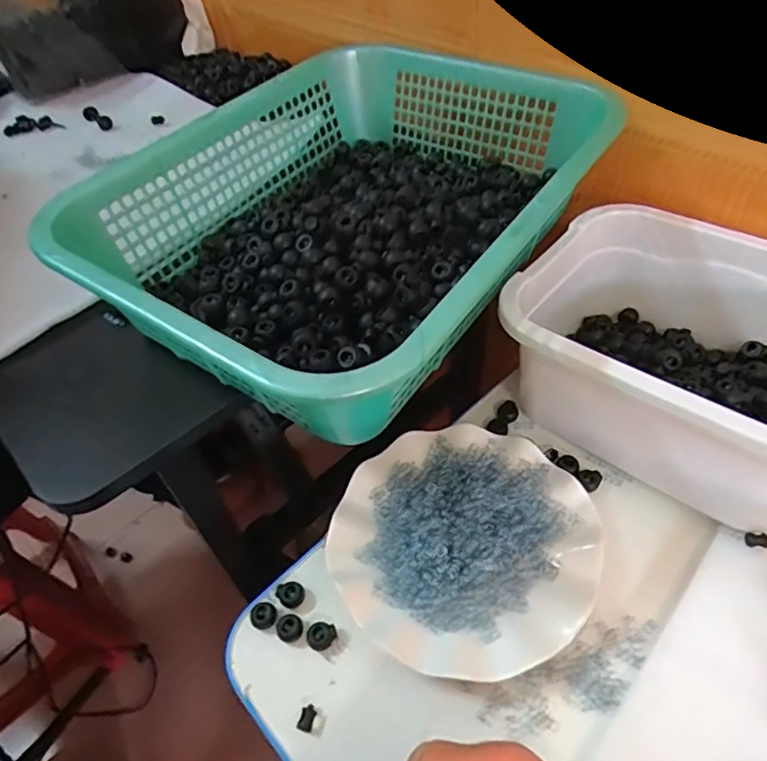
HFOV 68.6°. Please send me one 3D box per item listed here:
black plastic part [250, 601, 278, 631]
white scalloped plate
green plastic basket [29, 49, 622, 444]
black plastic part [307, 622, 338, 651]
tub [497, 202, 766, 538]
[{"bbox_3d":[-0.083,0.162,0.390,0.017,0.010,0.016,-3,49,3],"label":"black plastic part"},{"bbox_3d":[0.058,0.114,0.411,0.179,0.035,0.180,-3,49,3],"label":"white scalloped plate"},{"bbox_3d":[-0.018,-0.131,0.445,0.293,0.099,0.373,27,57,25],"label":"green plastic basket"},{"bbox_3d":[-0.042,0.172,0.380,0.019,0.011,0.015,-36,55,-23],"label":"black plastic part"},{"bbox_3d":[0.225,-0.015,0.427,0.243,0.121,0.180,32,59,28],"label":"tub"}]

